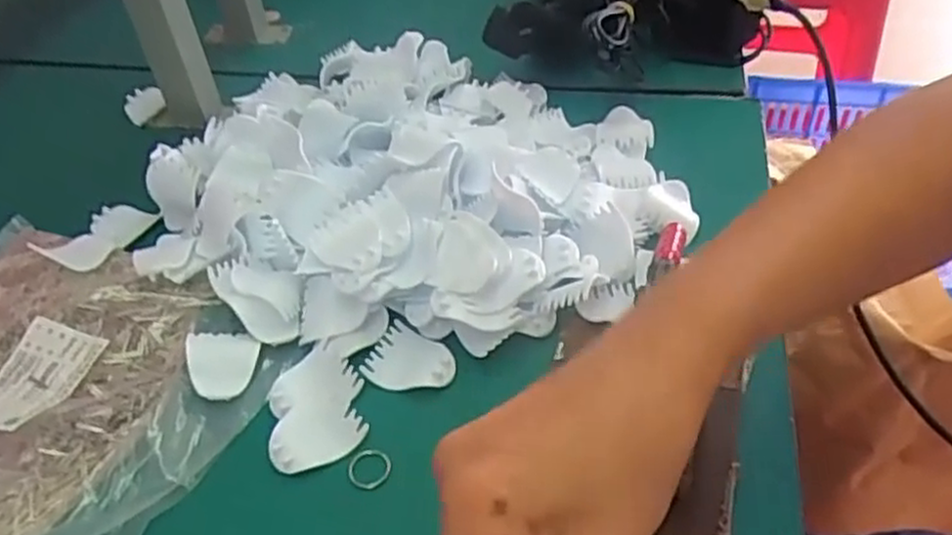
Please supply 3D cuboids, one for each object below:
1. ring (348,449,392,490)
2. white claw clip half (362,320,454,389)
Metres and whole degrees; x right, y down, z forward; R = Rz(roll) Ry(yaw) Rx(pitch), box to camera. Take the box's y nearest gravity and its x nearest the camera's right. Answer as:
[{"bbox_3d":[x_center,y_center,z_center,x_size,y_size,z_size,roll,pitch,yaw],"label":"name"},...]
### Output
[{"bbox_3d":[-0.052,0.099,0.379,0.021,0.004,0.019,-23,48,-18],"label":"ring"},{"bbox_3d":[-0.035,0.052,0.422,0.047,0.009,0.039,20,50,22],"label":"white claw clip half"}]

